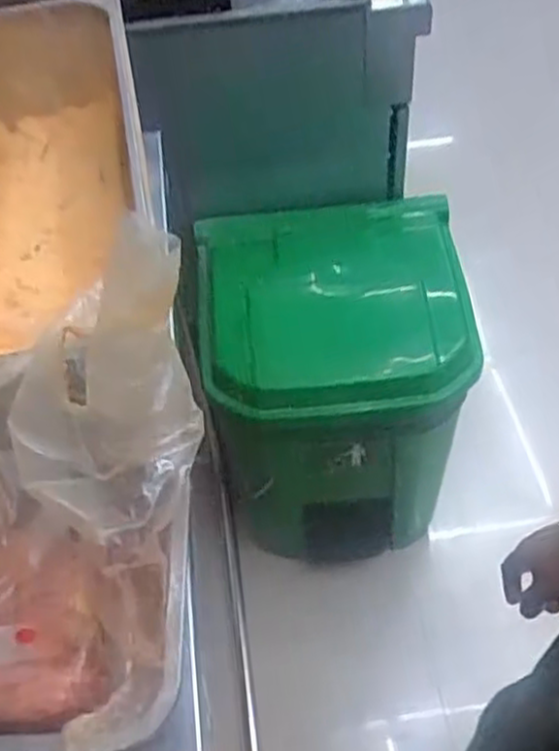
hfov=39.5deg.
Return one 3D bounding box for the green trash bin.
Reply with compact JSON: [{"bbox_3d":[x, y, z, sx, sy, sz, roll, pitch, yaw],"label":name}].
[{"bbox_3d":[0.111,0.038,1.391,0.457,0.595,0.436,-2,51,5],"label":"green trash bin"}]

